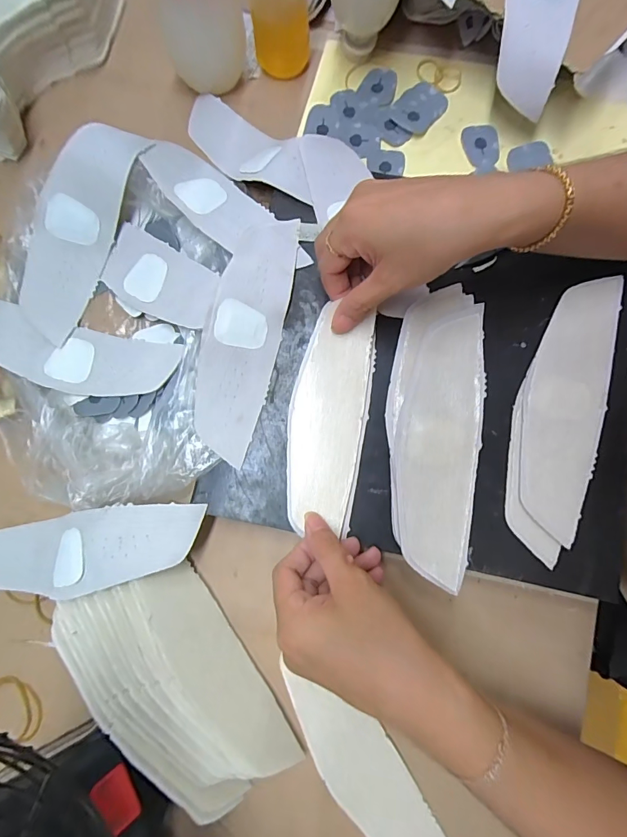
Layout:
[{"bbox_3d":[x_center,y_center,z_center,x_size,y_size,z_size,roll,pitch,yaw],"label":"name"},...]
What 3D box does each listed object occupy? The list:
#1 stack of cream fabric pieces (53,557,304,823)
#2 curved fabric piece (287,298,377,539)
[{"bbox_3d":[-0.092,0.180,0.276,0.093,0.040,0.174,-40,81,-6],"label":"stack of cream fabric pieces"},{"bbox_3d":[0.012,0.000,0.295,0.055,0.012,0.154,10,82,-1],"label":"curved fabric piece"}]

